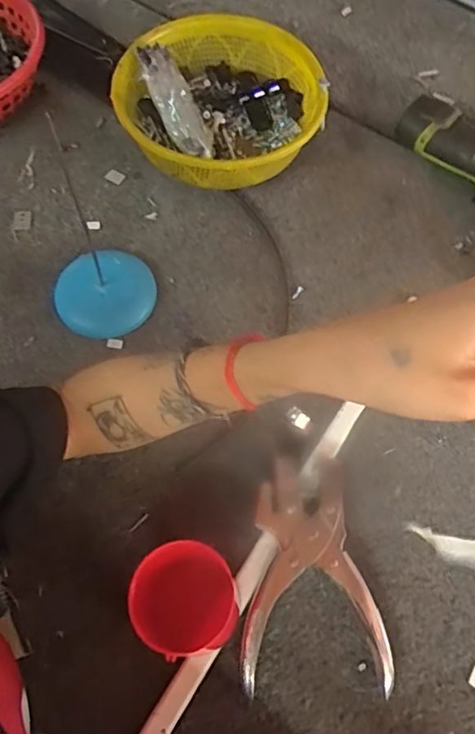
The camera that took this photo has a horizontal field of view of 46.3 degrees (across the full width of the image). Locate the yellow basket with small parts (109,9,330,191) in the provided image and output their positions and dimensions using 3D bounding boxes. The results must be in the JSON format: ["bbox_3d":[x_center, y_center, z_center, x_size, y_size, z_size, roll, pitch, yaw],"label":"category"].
[{"bbox_3d":[-0.016,-0.243,0.539,0.185,0.077,0.183,-7,65,-5],"label":"yellow basket with small parts"}]

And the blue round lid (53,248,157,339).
[{"bbox_3d":[-0.113,-0.066,0.476,0.079,0.012,0.080,1,64,-1],"label":"blue round lid"}]

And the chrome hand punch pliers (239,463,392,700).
[{"bbox_3d":[0.051,0.139,0.389,0.095,0.024,0.145,0,64,-2],"label":"chrome hand punch pliers"}]

